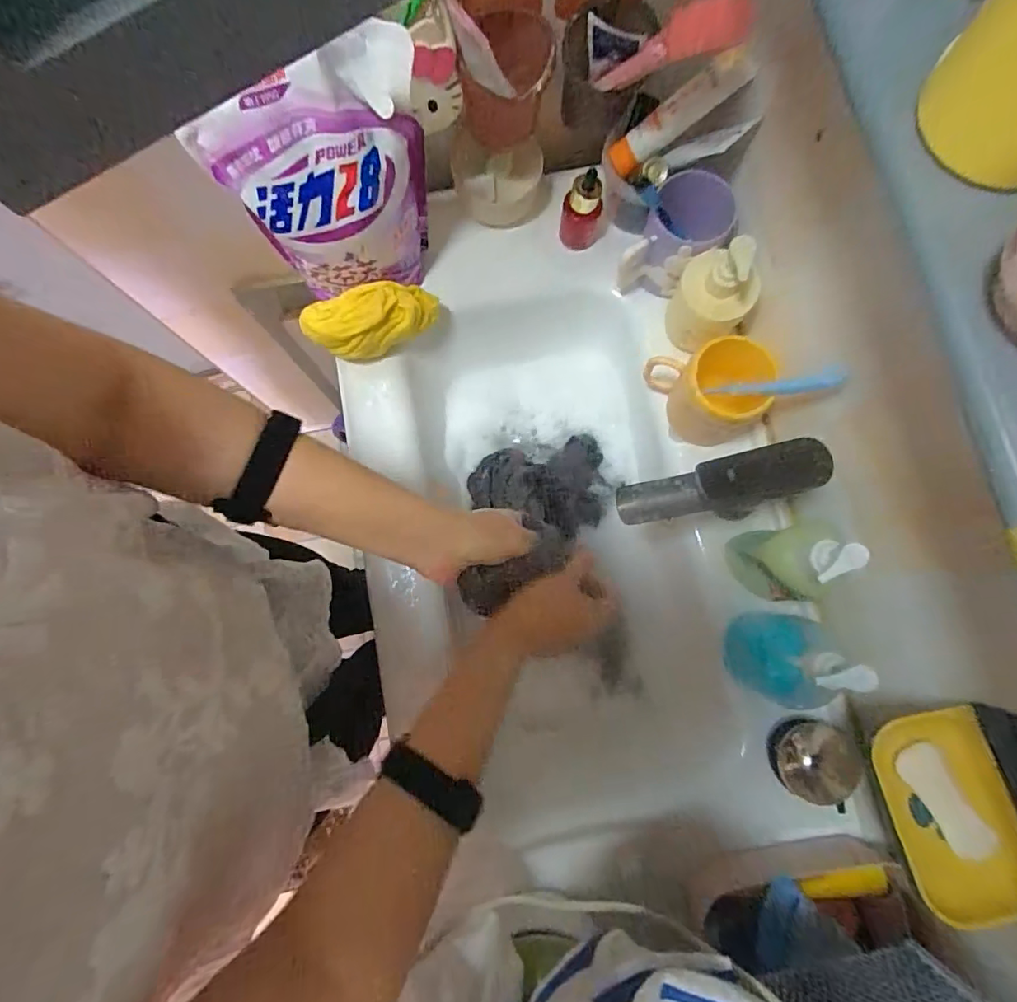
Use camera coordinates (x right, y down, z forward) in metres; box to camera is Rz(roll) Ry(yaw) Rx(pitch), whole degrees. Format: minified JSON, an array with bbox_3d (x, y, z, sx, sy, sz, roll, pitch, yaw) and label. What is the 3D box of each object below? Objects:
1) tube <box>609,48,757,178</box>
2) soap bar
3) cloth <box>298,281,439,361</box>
[{"bbox_3d":[0.176,-0.408,0.541,0.153,0.025,0.038,-22,77,35],"label":"tube"},{"bbox_3d":[0.319,0.219,0.373,0.029,0.015,0.077,-28,81,-5],"label":"soap bar"},{"bbox_3d":[-0.154,-0.203,0.584,0.150,0.069,0.063,-19,80,-3],"label":"cloth"}]

